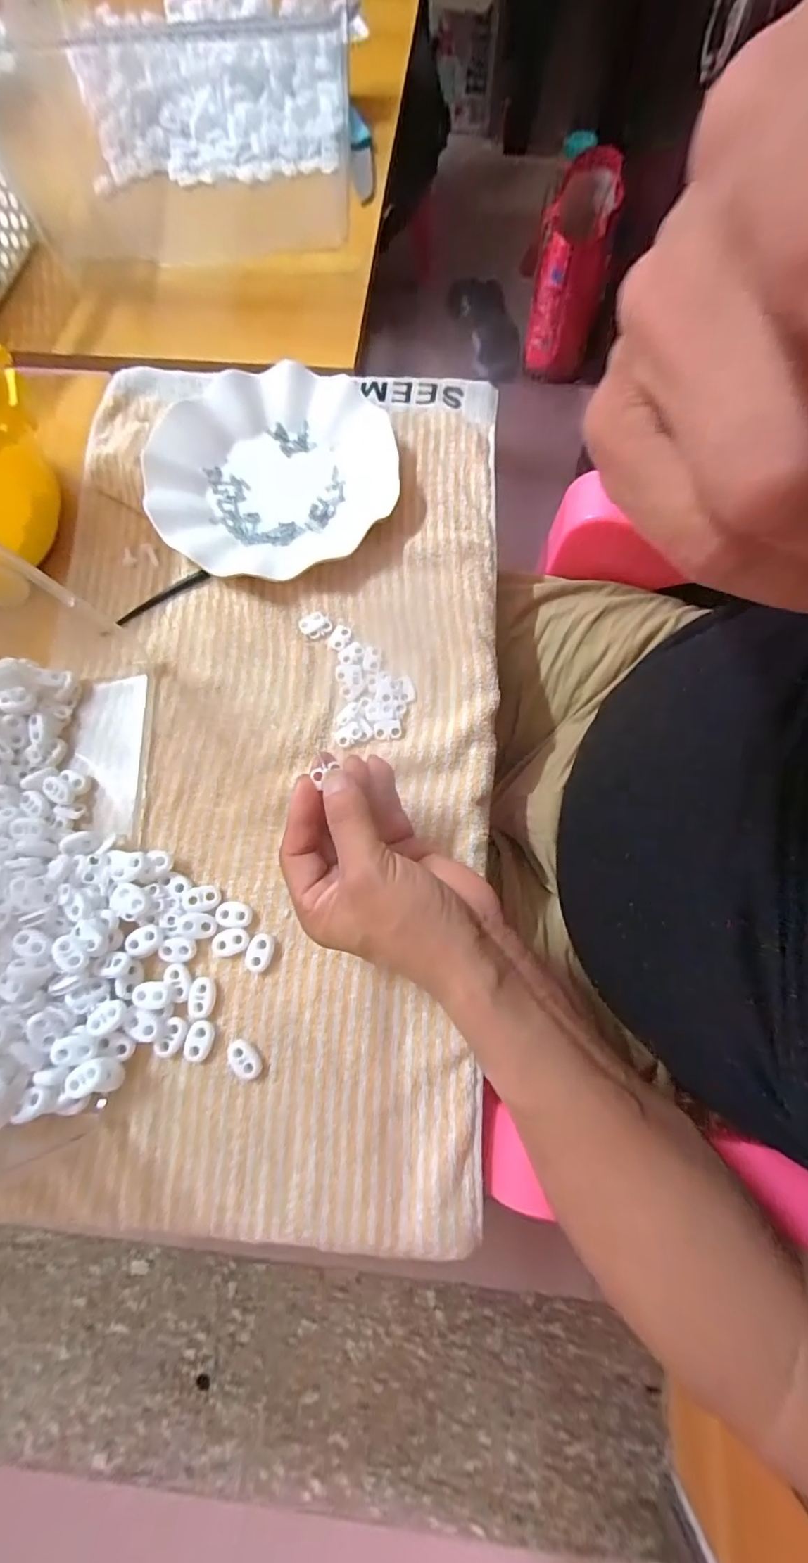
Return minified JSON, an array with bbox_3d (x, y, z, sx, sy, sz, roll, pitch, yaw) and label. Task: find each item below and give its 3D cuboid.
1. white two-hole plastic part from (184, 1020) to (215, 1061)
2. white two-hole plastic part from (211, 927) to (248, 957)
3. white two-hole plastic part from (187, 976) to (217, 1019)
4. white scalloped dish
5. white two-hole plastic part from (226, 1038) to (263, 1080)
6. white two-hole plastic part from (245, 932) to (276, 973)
[{"bbox_3d":[-0.120,0.152,0.314,0.016,0.005,0.021,12,76,5],"label":"white two-hole plastic part"},{"bbox_3d":[-0.106,0.097,0.325,0.022,0.004,0.015,-17,75,-3],"label":"white two-hole plastic part"},{"bbox_3d":[-0.121,0.129,0.318,0.015,0.004,0.022,2,75,3],"label":"white two-hole plastic part"},{"bbox_3d":[-0.101,-0.238,0.402,0.178,0.022,0.173,-1,75,2],"label":"white scalloped dish"},{"bbox_3d":[-0.093,0.162,0.311,0.015,0.006,0.024,-42,77,-9],"label":"white two-hole plastic part"},{"bbox_3d":[-0.087,0.104,0.325,0.016,0.005,0.022,16,76,6],"label":"white two-hole plastic part"}]

